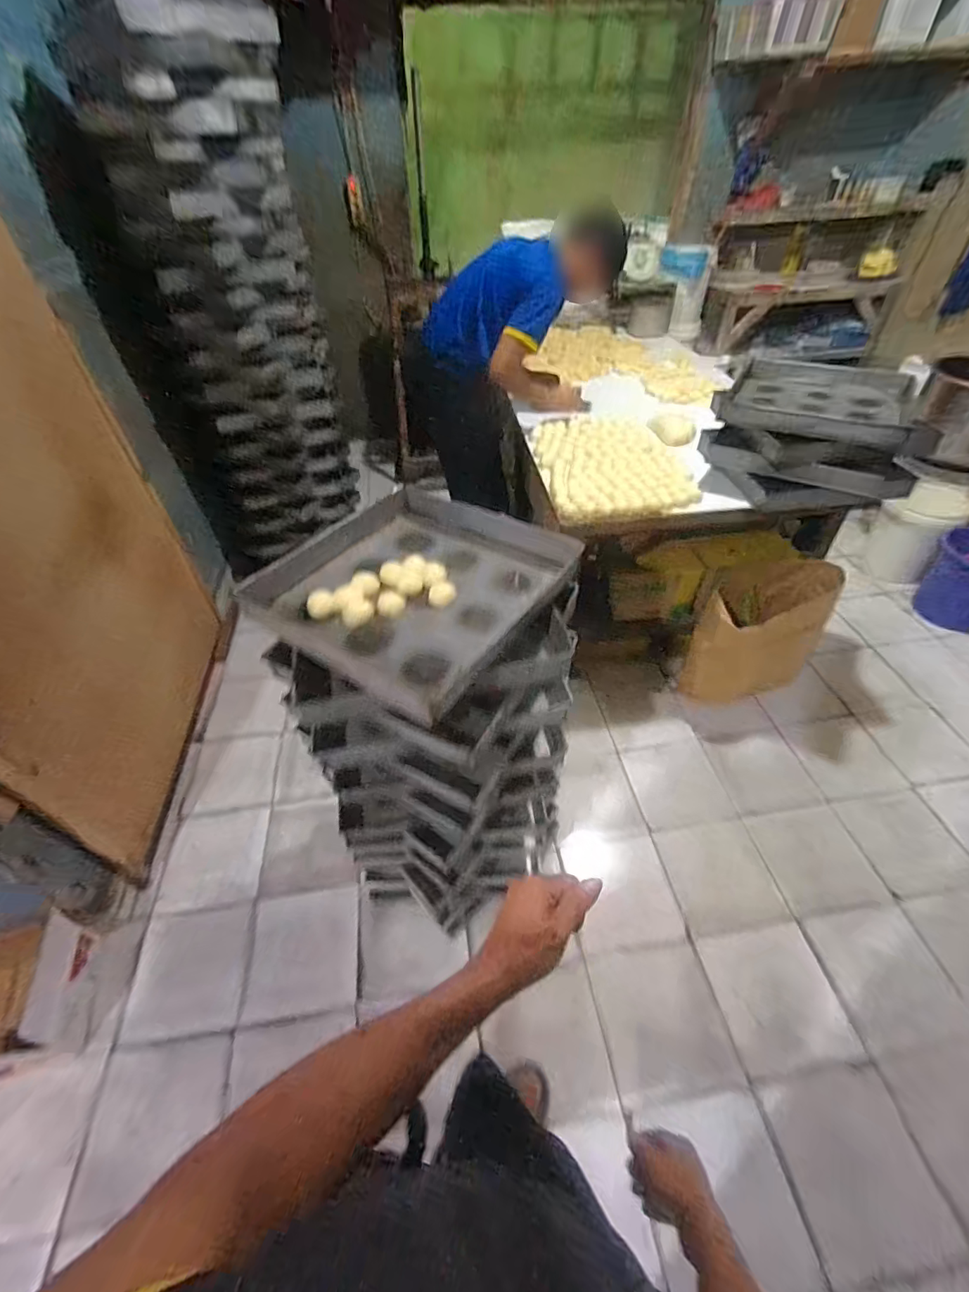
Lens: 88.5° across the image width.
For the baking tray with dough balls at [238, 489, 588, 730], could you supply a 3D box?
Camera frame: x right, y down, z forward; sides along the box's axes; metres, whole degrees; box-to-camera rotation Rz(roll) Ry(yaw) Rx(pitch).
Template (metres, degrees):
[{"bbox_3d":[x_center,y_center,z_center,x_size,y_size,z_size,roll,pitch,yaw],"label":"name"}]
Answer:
[{"bbox_3d":[-0.119,-0.131,0.933,0.494,0.083,0.490,25,52,26],"label":"baking tray with dough balls"}]

